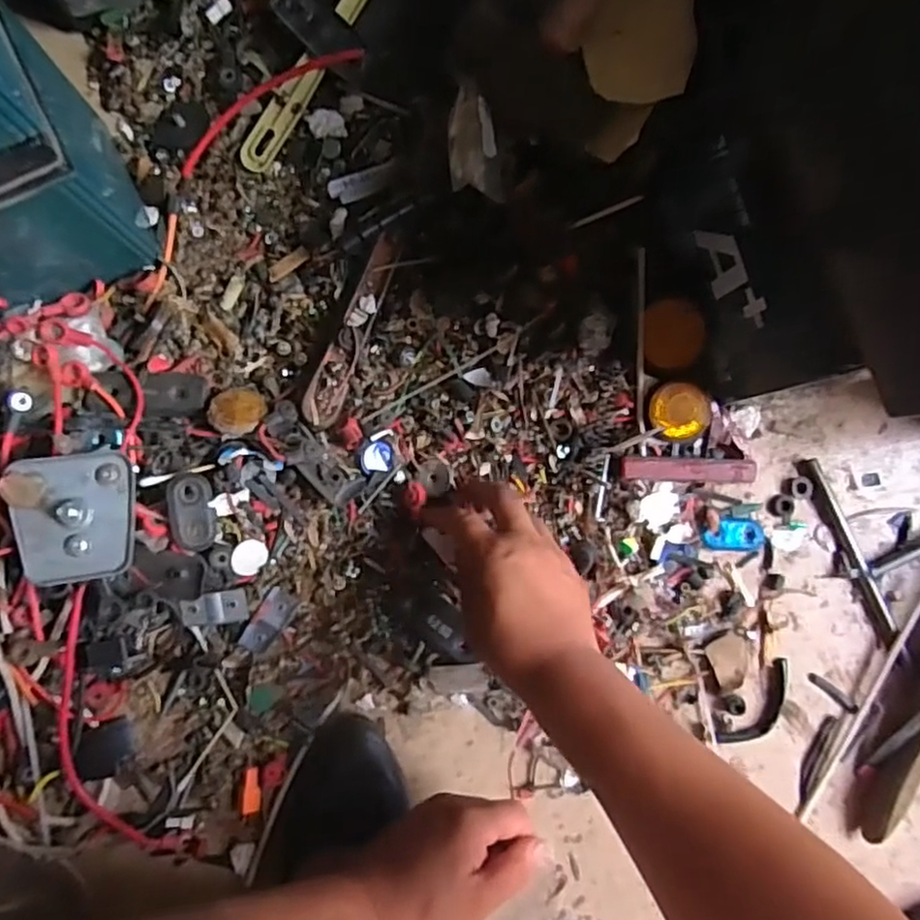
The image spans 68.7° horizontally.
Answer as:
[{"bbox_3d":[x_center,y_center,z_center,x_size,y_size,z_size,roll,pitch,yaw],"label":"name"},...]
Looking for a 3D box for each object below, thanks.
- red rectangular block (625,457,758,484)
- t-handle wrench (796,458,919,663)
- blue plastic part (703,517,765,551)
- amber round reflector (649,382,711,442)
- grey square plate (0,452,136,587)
[{"bbox_3d":[0.171,0.007,0.509,0.104,0.015,0.017,2,89,-4],"label":"red rectangular block"},{"bbox_3d":[0.466,-0.005,0.527,0.370,0.030,0.163,-27,91,-4],"label":"t-handle wrench"},{"bbox_3d":[0.212,0.058,0.521,0.045,0.004,0.024,-2,89,-5],"label":"blue plastic part"},{"bbox_3d":[0.164,-0.036,0.501,0.046,0.016,0.042,0,89,-4],"label":"amber round reflector"},{"bbox_3d":[-0.247,0.037,0.431,0.070,0.018,0.079,-6,86,-23],"label":"grey square plate"}]

